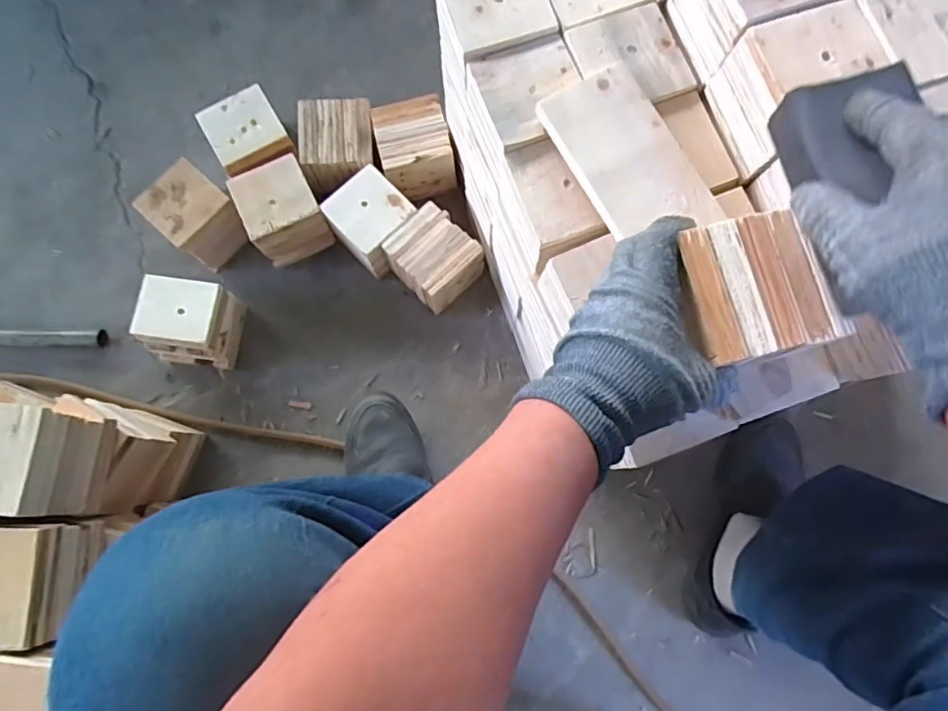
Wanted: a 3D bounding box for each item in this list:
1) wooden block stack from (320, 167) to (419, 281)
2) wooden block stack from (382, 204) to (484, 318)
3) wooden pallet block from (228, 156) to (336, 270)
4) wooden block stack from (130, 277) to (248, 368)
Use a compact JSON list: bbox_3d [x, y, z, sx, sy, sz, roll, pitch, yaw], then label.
[{"bbox_3d":[-0.132,-0.172,0.765,0.094,0.085,0.102,-42,81,-7],"label":"wooden block stack"},{"bbox_3d":[-0.051,-0.122,0.756,0.098,0.085,0.093,43,83,8],"label":"wooden block stack"},{"bbox_3d":[-0.252,-0.191,0.764,0.094,0.079,0.098,-26,80,-4],"label":"wooden pallet block"},{"bbox_3d":[-0.365,-0.040,0.748,0.102,0.106,0.094,8,79,3],"label":"wooden block stack"}]

